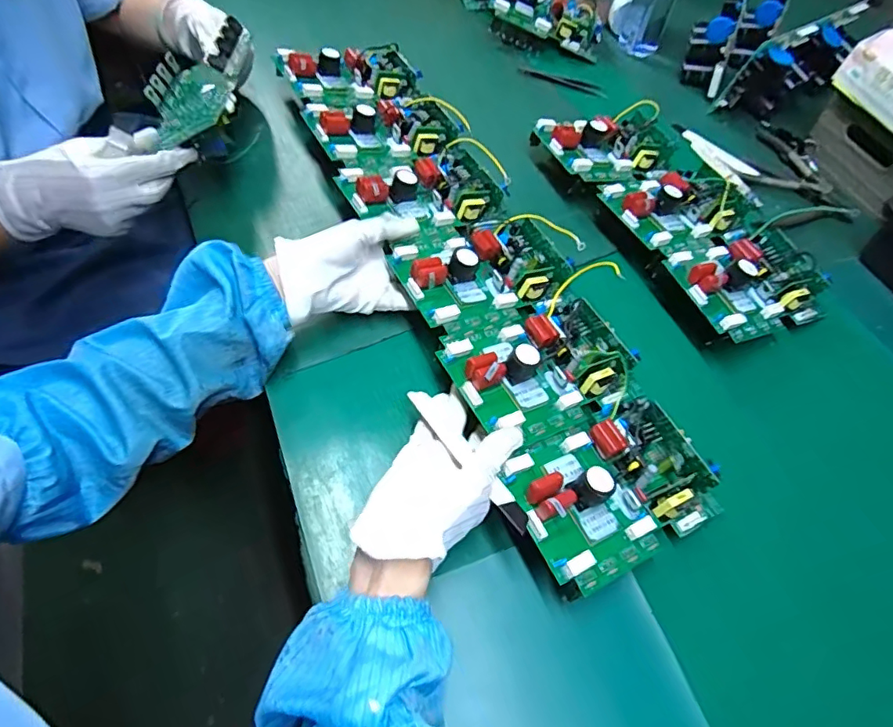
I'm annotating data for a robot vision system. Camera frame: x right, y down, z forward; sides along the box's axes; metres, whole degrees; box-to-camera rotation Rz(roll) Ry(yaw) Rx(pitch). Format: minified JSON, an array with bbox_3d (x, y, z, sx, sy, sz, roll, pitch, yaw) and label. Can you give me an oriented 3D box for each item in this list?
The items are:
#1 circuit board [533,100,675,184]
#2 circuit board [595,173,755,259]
[{"bbox_3d":[0.197,-0.268,0.637,0.185,0.048,0.117,-27,63,-19],"label":"circuit board"},{"bbox_3d":[0.248,-0.182,0.579,0.160,0.034,0.111,-32,65,-22],"label":"circuit board"}]

